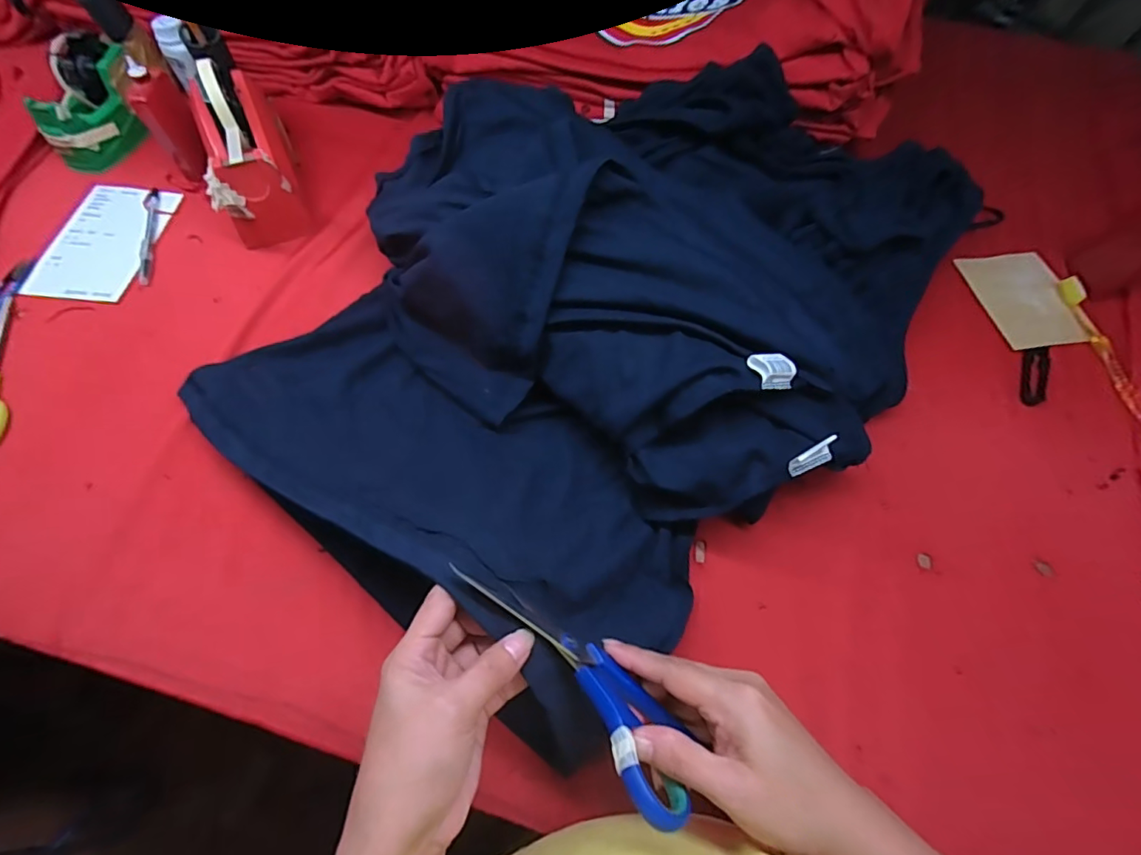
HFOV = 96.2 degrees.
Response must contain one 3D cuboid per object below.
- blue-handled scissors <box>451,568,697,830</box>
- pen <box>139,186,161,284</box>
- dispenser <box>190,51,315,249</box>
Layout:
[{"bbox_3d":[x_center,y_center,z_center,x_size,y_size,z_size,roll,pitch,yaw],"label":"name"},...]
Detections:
[{"bbox_3d":[0.000,0.132,0.277,0.164,0.067,0.009,41,111,7],"label":"blue-handled scissors"},{"bbox_3d":[-0.467,-0.218,0.567,0.012,0.010,0.149,-14,65,-9],"label":"pen"},{"bbox_3d":[-0.352,-0.302,0.556,0.076,0.115,0.178,-18,65,-11],"label":"dispenser"}]

